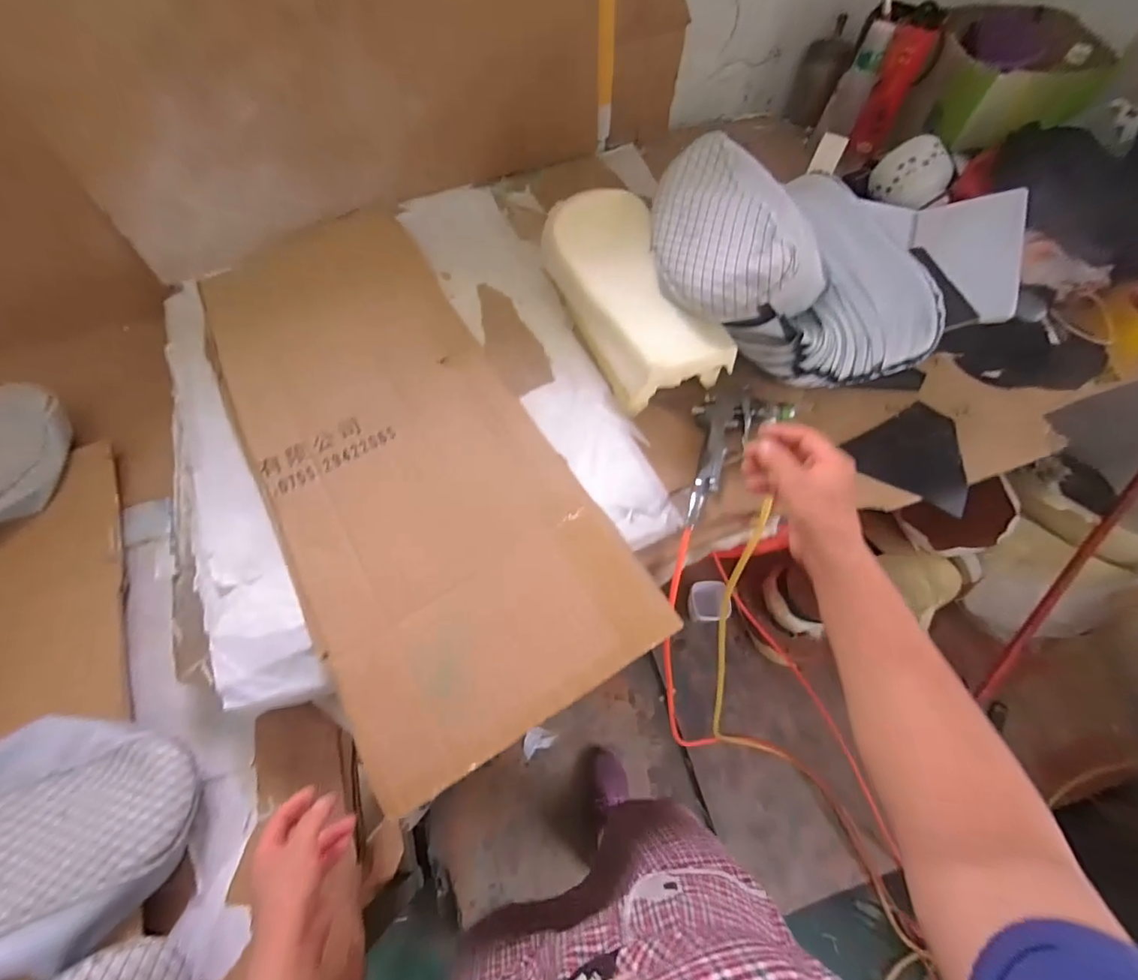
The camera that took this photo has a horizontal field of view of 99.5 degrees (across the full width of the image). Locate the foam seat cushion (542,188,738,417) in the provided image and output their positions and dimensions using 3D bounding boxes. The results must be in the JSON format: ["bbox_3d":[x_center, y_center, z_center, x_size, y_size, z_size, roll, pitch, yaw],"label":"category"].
[{"bbox_3d":[0.083,-0.269,0.695,0.136,0.132,0.327,-23,66,-11],"label":"foam seat cushion"}]

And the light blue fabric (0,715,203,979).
[{"bbox_3d":[-0.574,0.384,0.524,0.275,0.078,0.233,6,64,3],"label":"light blue fabric"}]

